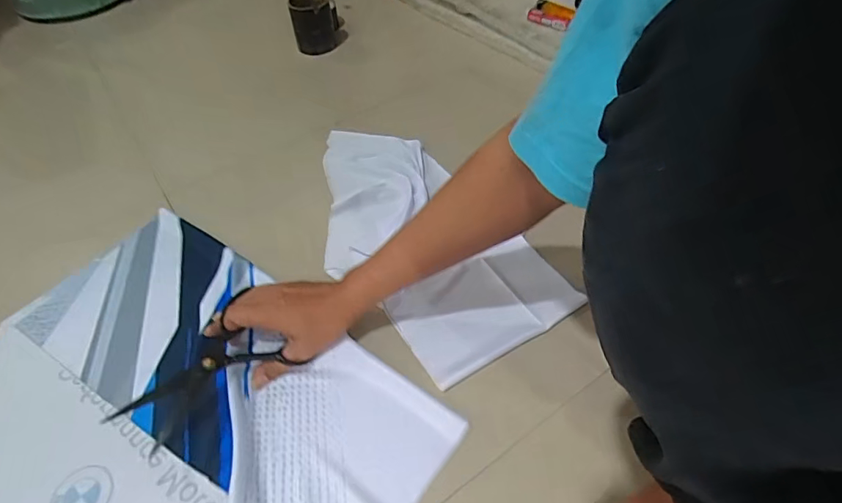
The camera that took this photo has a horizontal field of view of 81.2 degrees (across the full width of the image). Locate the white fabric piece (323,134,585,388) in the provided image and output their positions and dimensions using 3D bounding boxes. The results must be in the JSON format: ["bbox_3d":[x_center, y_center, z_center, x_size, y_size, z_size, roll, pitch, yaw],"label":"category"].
[{"bbox_3d":[-0.018,-0.032,0.701,0.228,0.019,0.459,-30,55,-21],"label":"white fabric piece"}]

